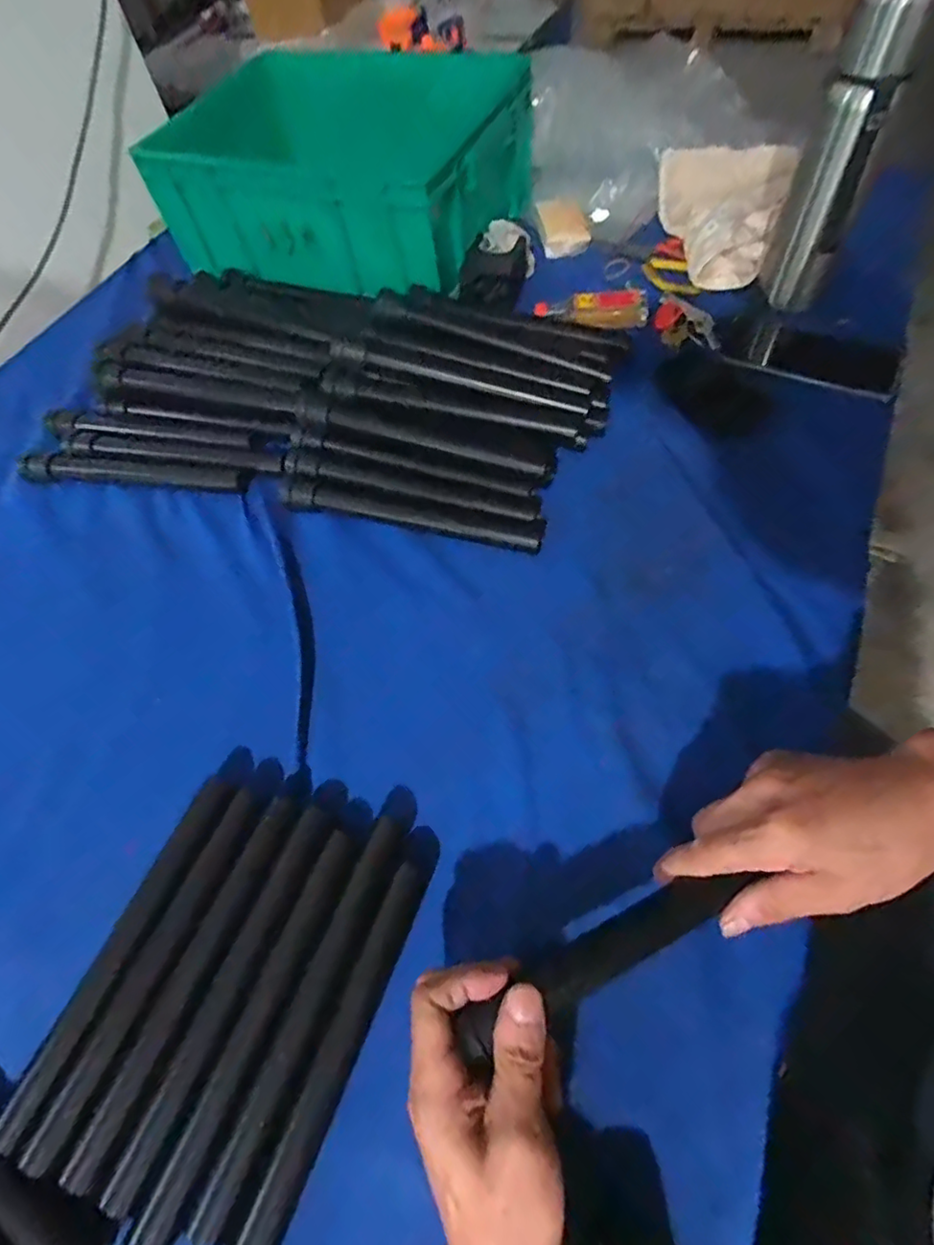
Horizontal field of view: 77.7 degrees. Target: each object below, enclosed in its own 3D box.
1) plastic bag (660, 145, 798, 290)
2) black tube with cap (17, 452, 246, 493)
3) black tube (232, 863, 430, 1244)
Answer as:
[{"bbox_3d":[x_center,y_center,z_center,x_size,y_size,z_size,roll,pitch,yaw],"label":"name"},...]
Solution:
[{"bbox_3d":[0.294,-0.481,0.679,0.151,0.048,0.209,12,61,14],"label":"plastic bag"},{"bbox_3d":[-0.342,-0.153,0.593,0.251,0.023,0.027,5,60,10],"label":"black tube with cap"},{"bbox_3d":[-0.076,0.250,0.331,0.022,0.018,0.216,17,62,16],"label":"black tube"}]

